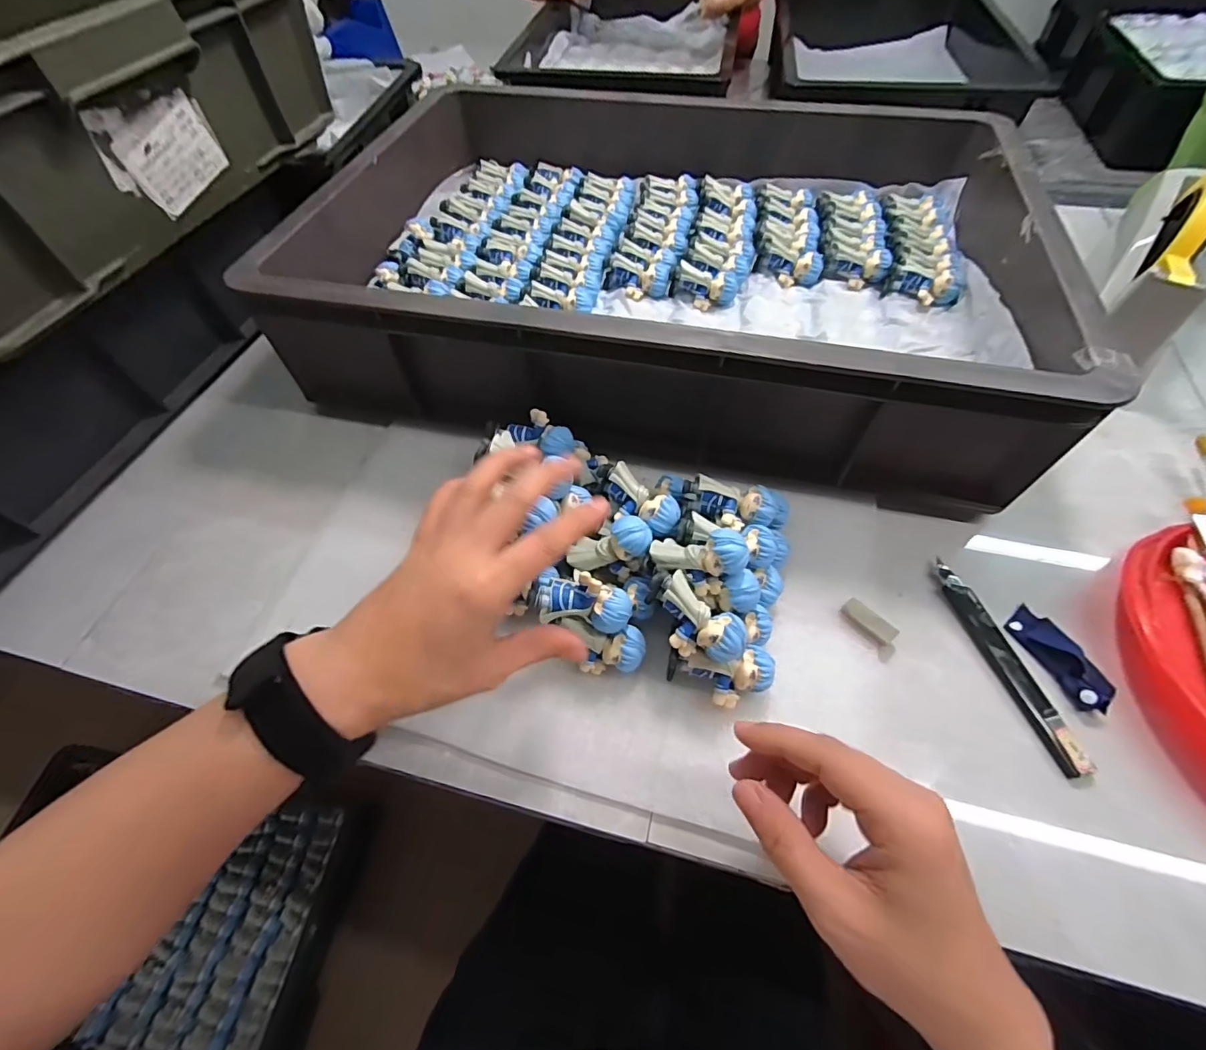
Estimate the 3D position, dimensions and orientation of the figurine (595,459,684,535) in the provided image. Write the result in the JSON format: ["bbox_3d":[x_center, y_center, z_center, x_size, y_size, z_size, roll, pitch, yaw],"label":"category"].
[{"bbox_3d":[0.020,-0.017,0.341,0.064,0.023,0.028,31,64,20],"label":"figurine"}]

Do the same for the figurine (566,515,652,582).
[{"bbox_3d":[0.007,0.015,0.338,0.056,0.032,0.028,-23,27,27],"label":"figurine"}]

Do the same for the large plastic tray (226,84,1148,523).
[{"bbox_3d":[0.051,-0.251,0.477,0.589,0.123,0.409,11,58,9],"label":"large plastic tray"}]

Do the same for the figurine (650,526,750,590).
[{"bbox_3d":[0.059,0.018,0.308,0.057,0.025,0.029,-5,54,28],"label":"figurine"}]

